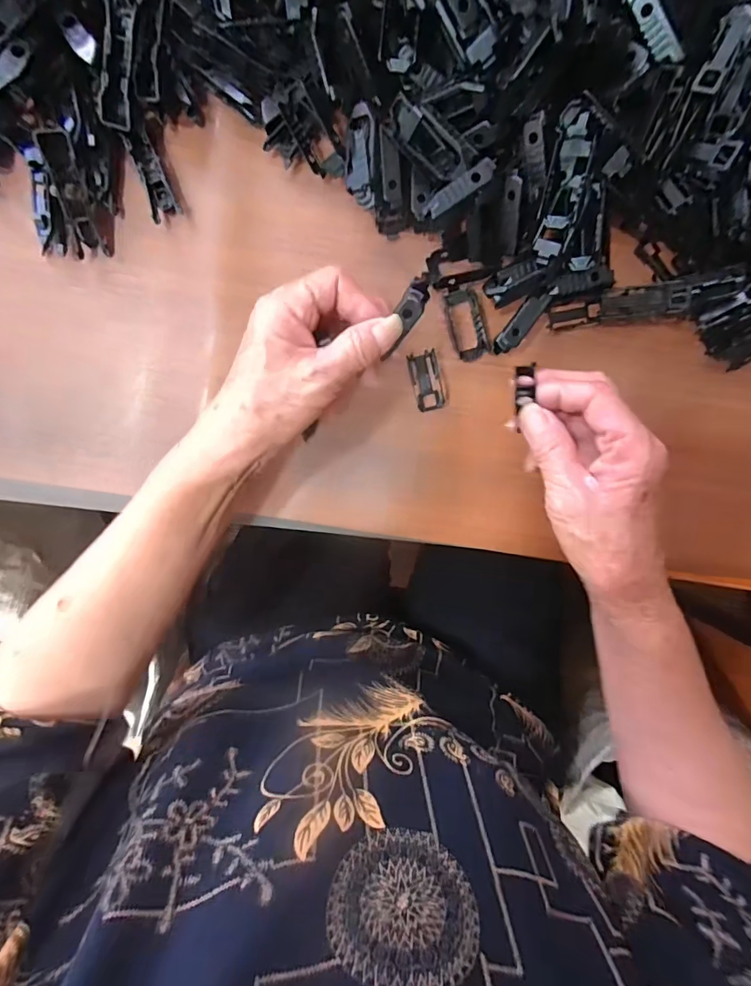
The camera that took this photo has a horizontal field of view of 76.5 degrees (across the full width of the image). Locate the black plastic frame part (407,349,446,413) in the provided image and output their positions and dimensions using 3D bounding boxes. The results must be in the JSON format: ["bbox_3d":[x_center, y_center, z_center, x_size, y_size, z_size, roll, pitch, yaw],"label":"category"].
[{"bbox_3d":[0.037,-0.079,0.335,0.020,0.004,0.040,-13,97,1],"label":"black plastic frame part"}]

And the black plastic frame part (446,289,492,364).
[{"bbox_3d":[0.063,-0.116,0.329,0.023,0.004,0.048,-17,97,2],"label":"black plastic frame part"}]

